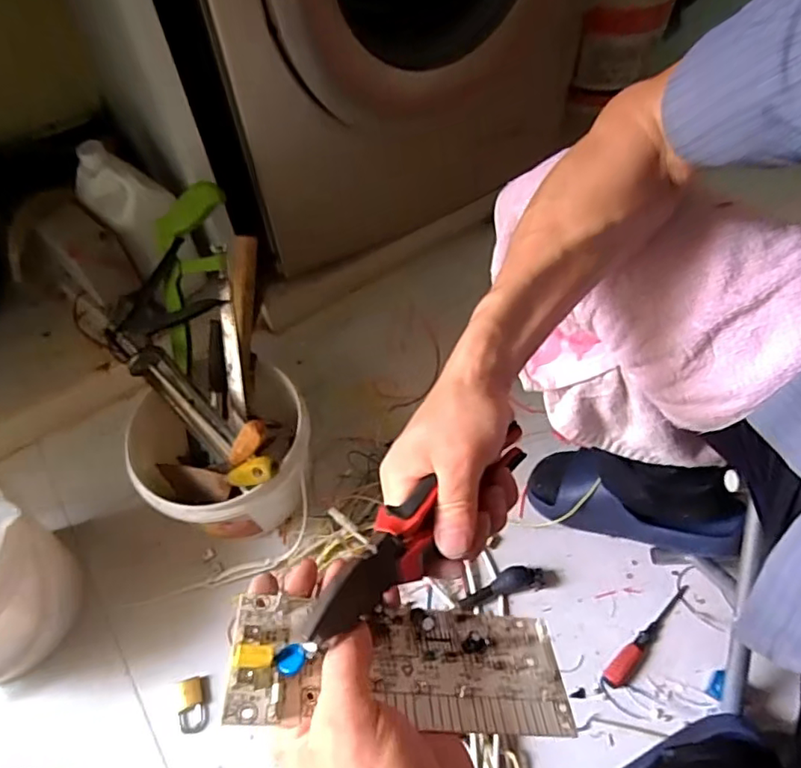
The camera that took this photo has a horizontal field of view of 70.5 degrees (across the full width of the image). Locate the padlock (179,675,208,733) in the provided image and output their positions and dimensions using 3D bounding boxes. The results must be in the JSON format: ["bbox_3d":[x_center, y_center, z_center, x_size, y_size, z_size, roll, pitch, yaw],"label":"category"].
[{"bbox_3d":[-0.255,0.396,0.699,0.034,0.011,0.060,-11,56,-6],"label":"padlock"}]

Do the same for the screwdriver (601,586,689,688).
[{"bbox_3d":[0.319,0.319,0.723,0.172,0.026,0.025,-36,62,-21],"label":"screwdriver"}]

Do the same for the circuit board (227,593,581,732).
[{"bbox_3d":[0.004,0.153,0.316,0.188,0.011,0.068,10,36,-13],"label":"circuit board"}]

